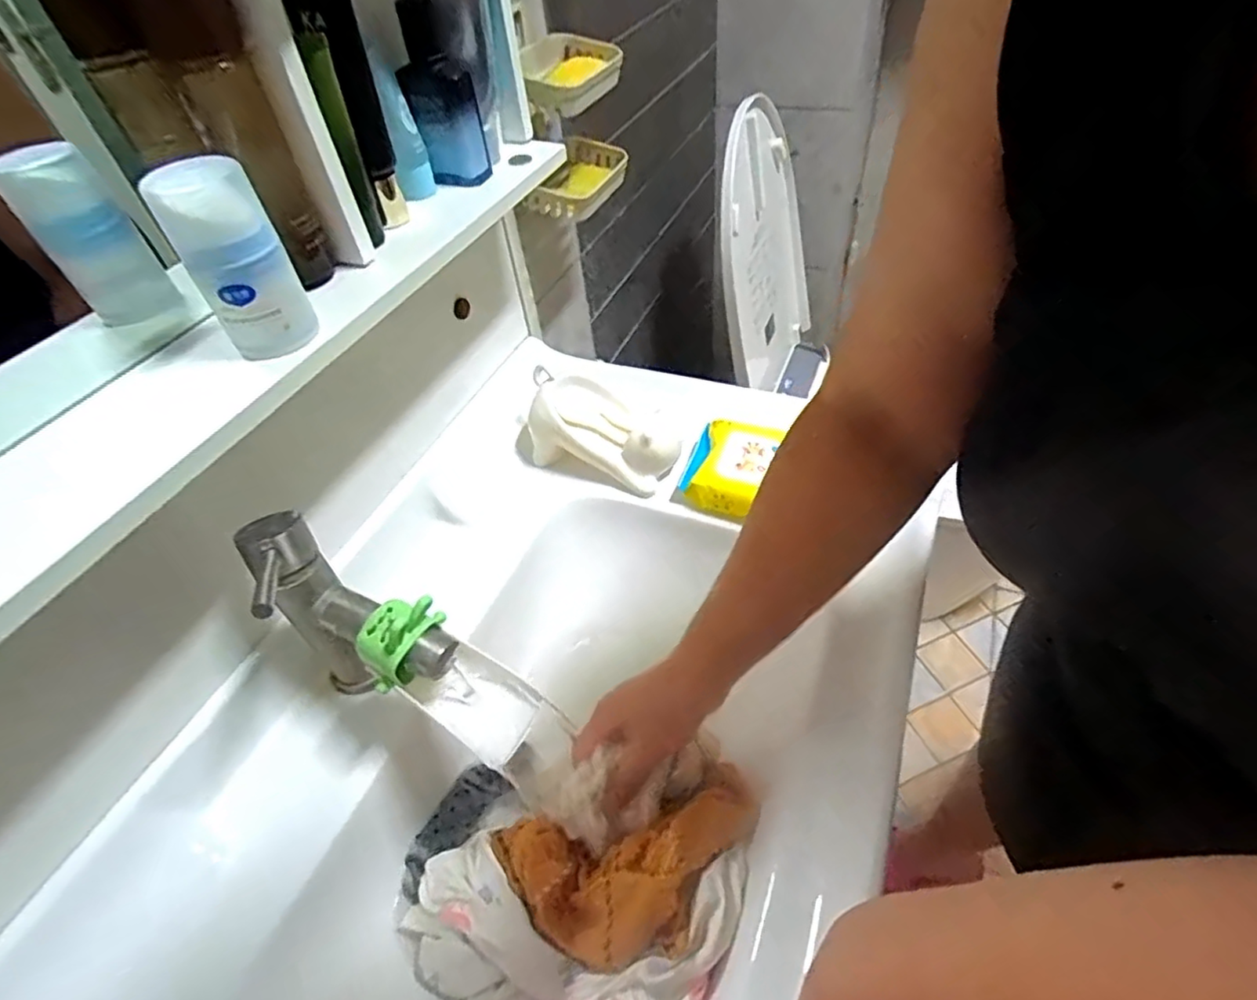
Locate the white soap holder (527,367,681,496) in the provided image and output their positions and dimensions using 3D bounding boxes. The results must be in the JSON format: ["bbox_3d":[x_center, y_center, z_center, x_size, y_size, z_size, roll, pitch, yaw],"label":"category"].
[{"bbox_3d":[-0.027,-0.073,0.637,0.148,0.080,0.104,28,56,28],"label":"white soap holder"}]

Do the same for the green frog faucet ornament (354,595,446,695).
[{"bbox_3d":[-0.151,0.088,0.411,0.032,0.044,0.059,25,55,26],"label":"green frog faucet ornament"}]

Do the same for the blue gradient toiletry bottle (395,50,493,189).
[{"bbox_3d":[-0.142,-0.294,0.490,0.049,0.079,0.038,-17,48,-10],"label":"blue gradient toiletry bottle"}]

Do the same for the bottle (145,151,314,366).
[{"bbox_3d":[-0.210,-0.127,0.339,0.047,0.094,0.039,-35,53,-23],"label":"bottle"}]

